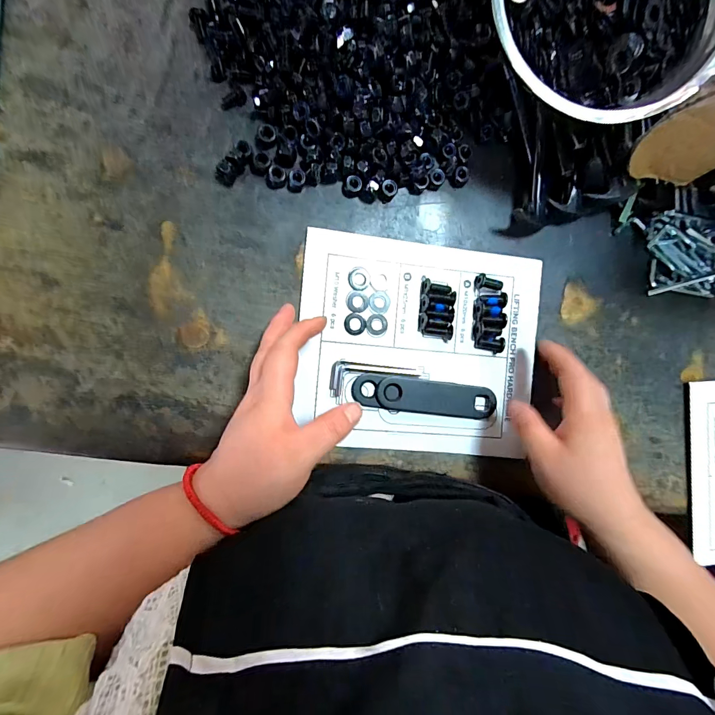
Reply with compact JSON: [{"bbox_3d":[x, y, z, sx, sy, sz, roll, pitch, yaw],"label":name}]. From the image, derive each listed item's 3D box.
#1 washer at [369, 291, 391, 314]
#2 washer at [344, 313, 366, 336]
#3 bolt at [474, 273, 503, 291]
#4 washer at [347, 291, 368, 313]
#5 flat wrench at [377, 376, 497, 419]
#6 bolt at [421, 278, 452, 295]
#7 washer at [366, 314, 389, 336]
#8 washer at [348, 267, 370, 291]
[{"bbox_3d":[0.021,-0.050,0.336,0.019,0.004,0.020,-4,92,-8],"label":"washer"},{"bbox_3d":[-0.002,-0.030,0.333,0.019,0.004,0.020,-2,92,-8],"label":"washer"},{"bbox_3d":[0.123,-0.070,0.349,0.025,0.014,0.014,14,89,4],"label":"bolt"},{"bbox_3d":[0.000,-0.050,0.333,0.020,0.004,0.019,-2,92,-8],"label":"washer"},{"bbox_3d":[0.074,0.038,0.343,0.109,0.008,0.030,7,90,-8],"label":"flat wrench"},{"bbox_3d":[0.074,-0.064,0.341,0.027,0.010,0.013,8,90,-8],"label":"bolt"},{"bbox_3d":[0.018,-0.030,0.336,0.019,0.004,0.018,-3,92,-8],"label":"washer"},{"bbox_3d":[0.002,-0.071,0.333,0.019,0.004,0.021,-3,92,-8],"label":"washer"}]

